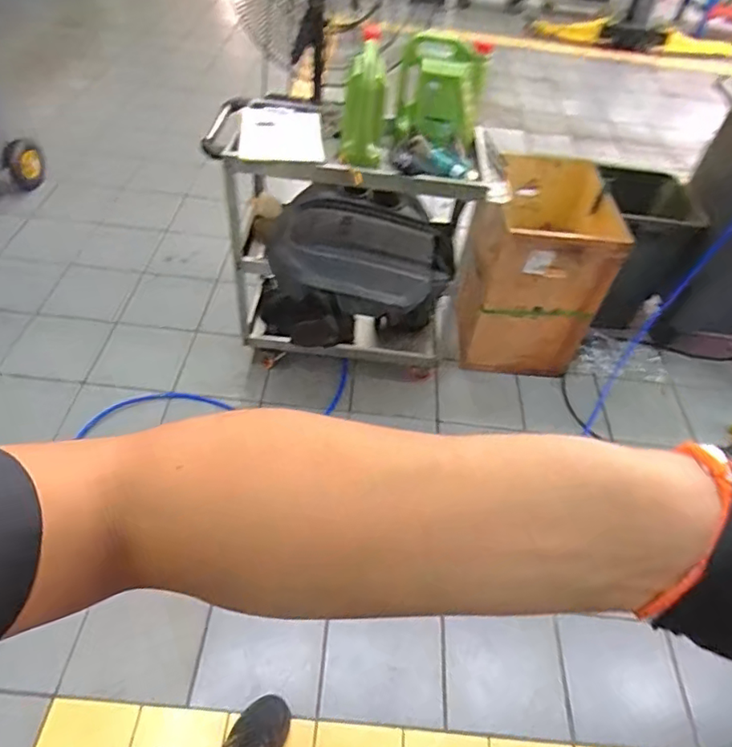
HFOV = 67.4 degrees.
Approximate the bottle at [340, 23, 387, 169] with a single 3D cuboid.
[{"bbox_3d":[-0.003,-0.666,1.351,0.106,0.297,0.088,4,48,-3],"label":"bottle"}]

